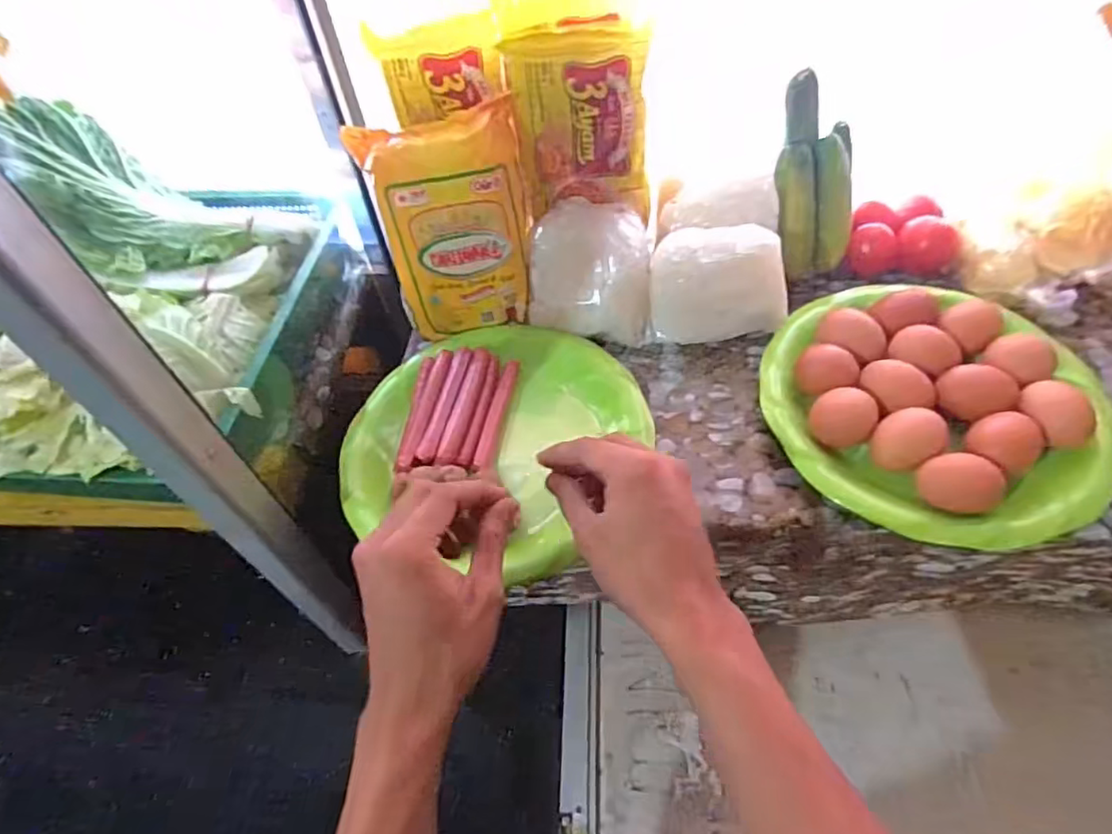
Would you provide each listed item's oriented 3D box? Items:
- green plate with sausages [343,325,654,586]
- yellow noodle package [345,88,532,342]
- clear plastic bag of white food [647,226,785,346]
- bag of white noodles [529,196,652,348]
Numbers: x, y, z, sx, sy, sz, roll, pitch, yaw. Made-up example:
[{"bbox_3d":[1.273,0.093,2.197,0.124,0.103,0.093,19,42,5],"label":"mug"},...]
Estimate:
[{"bbox_3d":[-0.046,0.014,0.511,0.236,0.036,0.207,13,57,14],"label":"green plate with sausages"},{"bbox_3d":[-0.087,-0.153,0.534,0.138,0.194,0.054,-5,38,4],"label":"yellow noodle package"},{"bbox_3d":[0.138,-0.112,0.524,0.114,0.076,0.054,2,55,6],"label":"clear plastic bag of white food"},{"bbox_3d":[0.031,-0.126,0.540,0.108,0.083,0.081,5,56,9],"label":"bag of white noodles"}]

